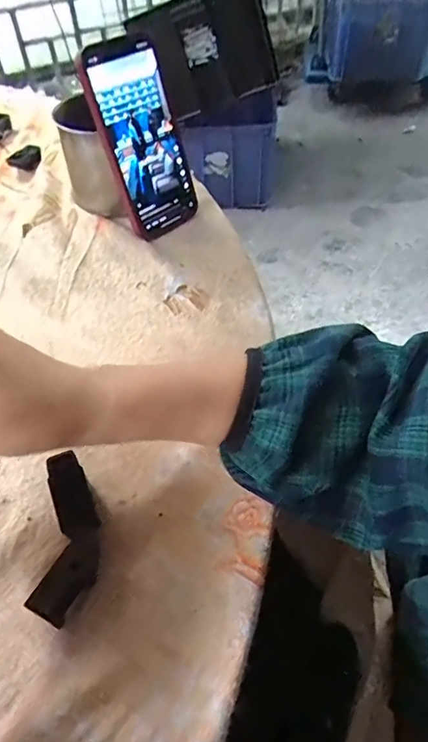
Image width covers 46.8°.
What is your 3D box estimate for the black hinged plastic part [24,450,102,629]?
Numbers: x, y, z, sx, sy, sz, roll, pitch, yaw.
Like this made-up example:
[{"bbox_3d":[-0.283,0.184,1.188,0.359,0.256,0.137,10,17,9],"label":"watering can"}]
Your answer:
[{"bbox_3d":[-0.083,0.094,0.287,0.030,0.024,0.093,-3,53,-1],"label":"black hinged plastic part"}]

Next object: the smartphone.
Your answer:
[{"bbox_3d":[-0.062,-0.204,0.442,0.015,0.157,0.074,20,50,43],"label":"smartphone"}]

